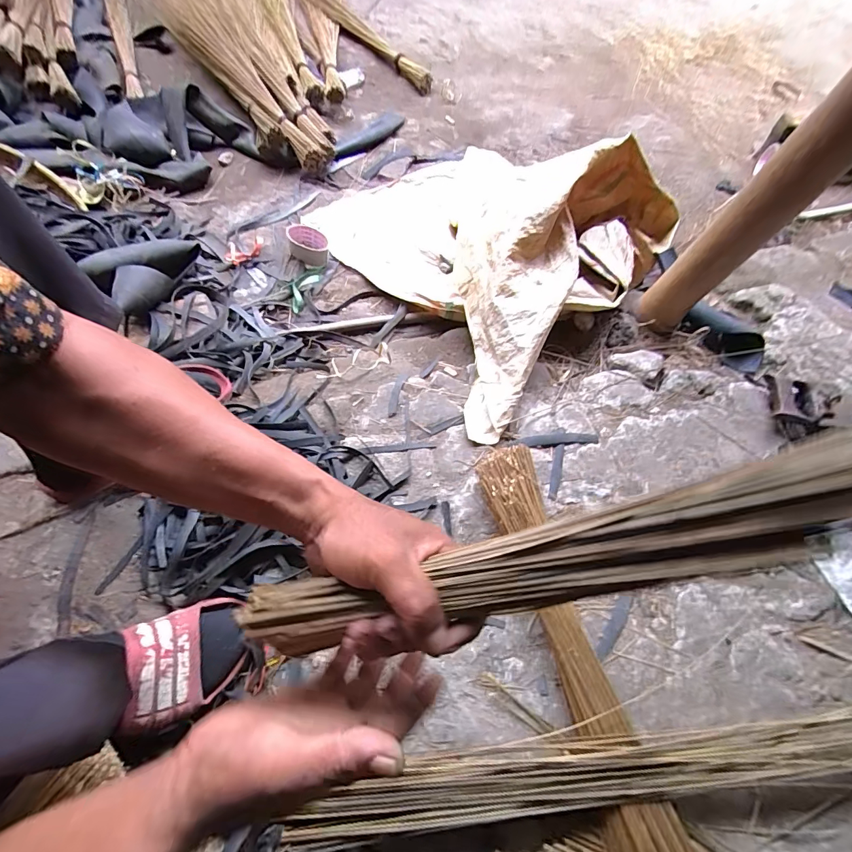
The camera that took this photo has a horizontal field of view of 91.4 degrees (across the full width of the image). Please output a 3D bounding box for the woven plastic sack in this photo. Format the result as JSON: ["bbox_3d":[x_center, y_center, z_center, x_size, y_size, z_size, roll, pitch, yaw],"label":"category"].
[{"bbox_3d":[0.186,-0.402,0.851,0.681,0.243,0.683,-30,72,-16],"label":"woven plastic sack"}]

